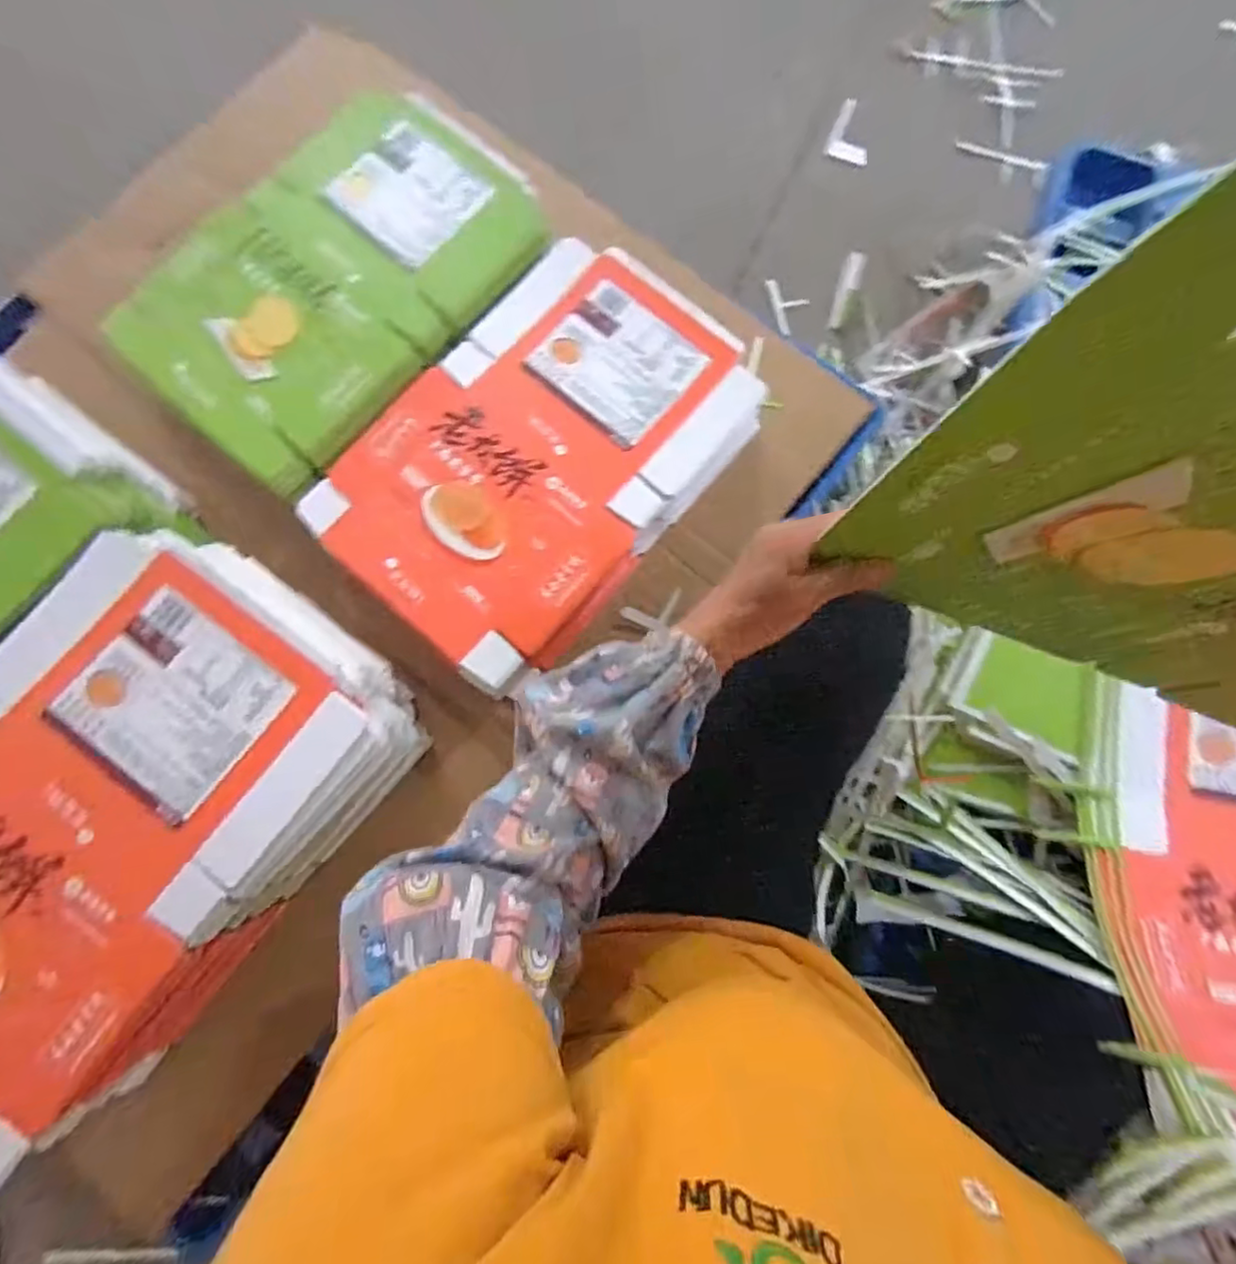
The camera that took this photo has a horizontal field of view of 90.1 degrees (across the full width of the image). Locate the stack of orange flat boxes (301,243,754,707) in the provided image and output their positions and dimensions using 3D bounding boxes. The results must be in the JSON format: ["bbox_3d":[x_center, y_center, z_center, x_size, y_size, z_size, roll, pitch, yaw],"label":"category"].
[{"bbox_3d":[-0.080,-0.195,0.692,0.300,0.073,0.457,41,81,7],"label":"stack of orange flat boxes"}]

